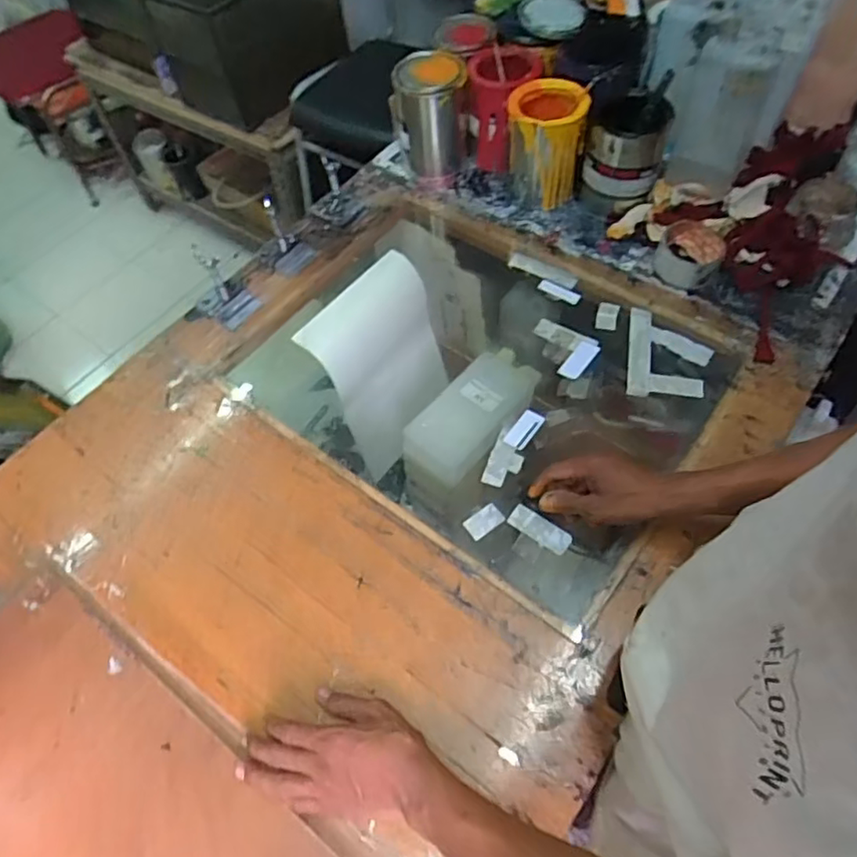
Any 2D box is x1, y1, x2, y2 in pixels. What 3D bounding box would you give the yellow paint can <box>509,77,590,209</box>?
[{"bbox_3d":[0.172,-0.421,0.931,0.109,0.137,0.104,5,58,7],"label":"yellow paint can"}]

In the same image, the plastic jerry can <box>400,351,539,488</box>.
[{"bbox_3d":[0.068,-0.019,0.880,0.099,0.063,0.215,36,67,23],"label":"plastic jerry can"}]

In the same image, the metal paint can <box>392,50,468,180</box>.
[{"bbox_3d":[0.007,-0.495,0.995,0.107,0.155,0.099,2,58,5],"label":"metal paint can"}]

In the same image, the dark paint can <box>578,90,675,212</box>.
[{"bbox_3d":[0.282,-0.397,0.897,0.102,0.129,0.110,-2,58,3],"label":"dark paint can"}]

